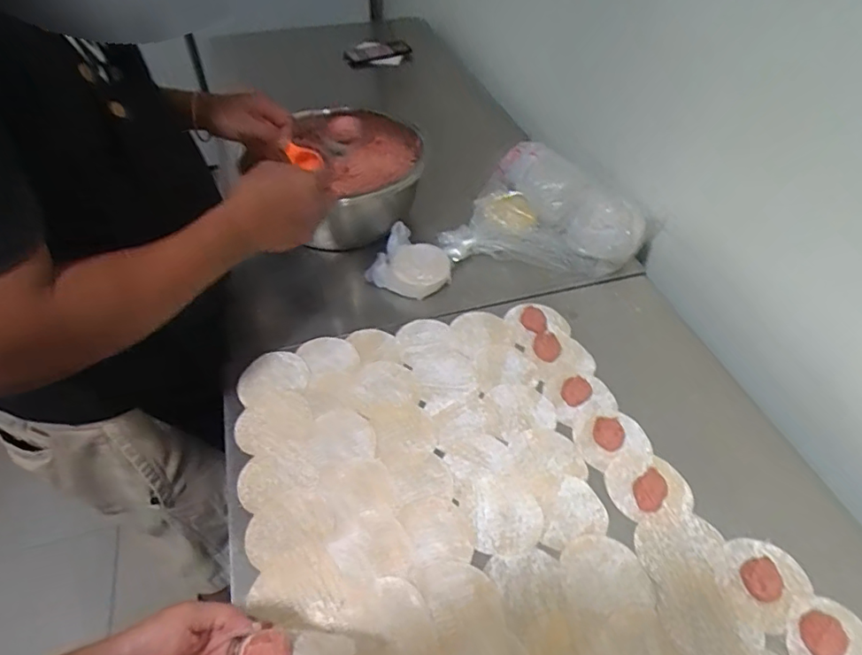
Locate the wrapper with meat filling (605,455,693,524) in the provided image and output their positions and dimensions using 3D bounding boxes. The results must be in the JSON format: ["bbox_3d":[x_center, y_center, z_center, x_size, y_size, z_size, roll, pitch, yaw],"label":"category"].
[{"bbox_3d":[0.230,0.164,0.573,0.082,0.013,0.070,-2,47,-2],"label":"wrapper with meat filling"}]

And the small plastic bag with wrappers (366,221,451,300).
[{"bbox_3d":[-0.036,-0.089,0.791,0.115,0.041,0.097,35,56,28],"label":"small plastic bag with wrappers"}]

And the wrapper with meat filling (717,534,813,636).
[{"bbox_3d":[0.308,0.232,0.506,0.084,0.017,0.071,-30,54,-25],"label":"wrapper with meat filling"}]

